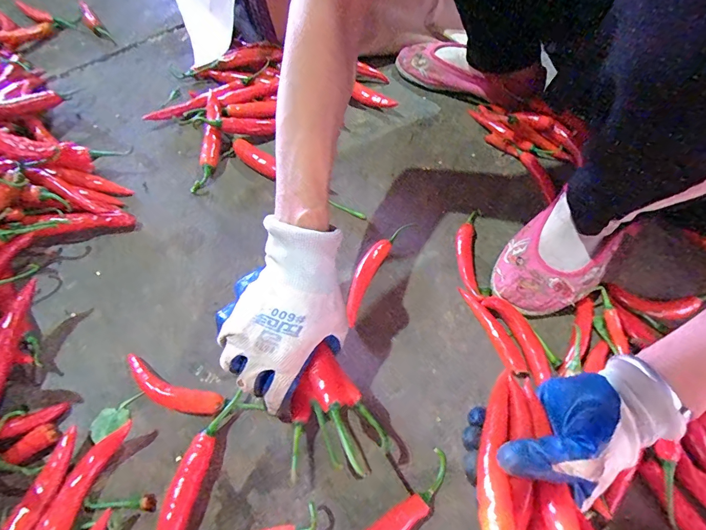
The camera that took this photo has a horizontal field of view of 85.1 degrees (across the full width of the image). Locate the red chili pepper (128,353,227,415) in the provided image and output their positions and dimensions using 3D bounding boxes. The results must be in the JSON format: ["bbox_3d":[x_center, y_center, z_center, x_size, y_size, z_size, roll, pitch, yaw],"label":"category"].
[{"bbox_3d":[-0.168,0.114,0.351,0.109,0.018,0.027,21,60,9],"label":"red chili pepper"}]

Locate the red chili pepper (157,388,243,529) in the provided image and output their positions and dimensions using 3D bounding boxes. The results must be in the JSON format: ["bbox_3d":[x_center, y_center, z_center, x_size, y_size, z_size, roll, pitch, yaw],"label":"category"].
[{"bbox_3d":[-0.135,0.184,0.312,0.026,0.016,0.160,12,59,4],"label":"red chili pepper"}]

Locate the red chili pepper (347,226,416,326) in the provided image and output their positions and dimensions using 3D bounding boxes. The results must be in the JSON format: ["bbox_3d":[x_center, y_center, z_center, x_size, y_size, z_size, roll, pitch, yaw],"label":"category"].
[{"bbox_3d":[0.024,0.000,0.432,0.028,0.012,0.145,28,62,13],"label":"red chili pepper"}]

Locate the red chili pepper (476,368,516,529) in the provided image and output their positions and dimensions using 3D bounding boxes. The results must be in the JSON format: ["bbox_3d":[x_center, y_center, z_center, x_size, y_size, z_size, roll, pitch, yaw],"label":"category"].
[{"bbox_3d":[0.103,0.128,0.275,0.018,0.018,0.132,20,38,9],"label":"red chili pepper"}]

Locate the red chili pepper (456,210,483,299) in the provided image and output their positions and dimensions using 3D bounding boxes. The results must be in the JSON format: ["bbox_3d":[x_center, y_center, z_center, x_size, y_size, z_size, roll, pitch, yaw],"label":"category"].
[{"bbox_3d":[0.132,-0.017,0.440,0.024,0.020,0.127,10,59,3],"label":"red chili pepper"}]

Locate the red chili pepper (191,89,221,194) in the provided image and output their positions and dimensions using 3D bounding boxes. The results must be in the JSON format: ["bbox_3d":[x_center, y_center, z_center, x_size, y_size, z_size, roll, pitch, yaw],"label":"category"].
[{"bbox_3d":[-0.188,-0.165,0.506,0.027,0.028,0.164,0,59,-3],"label":"red chili pepper"}]

